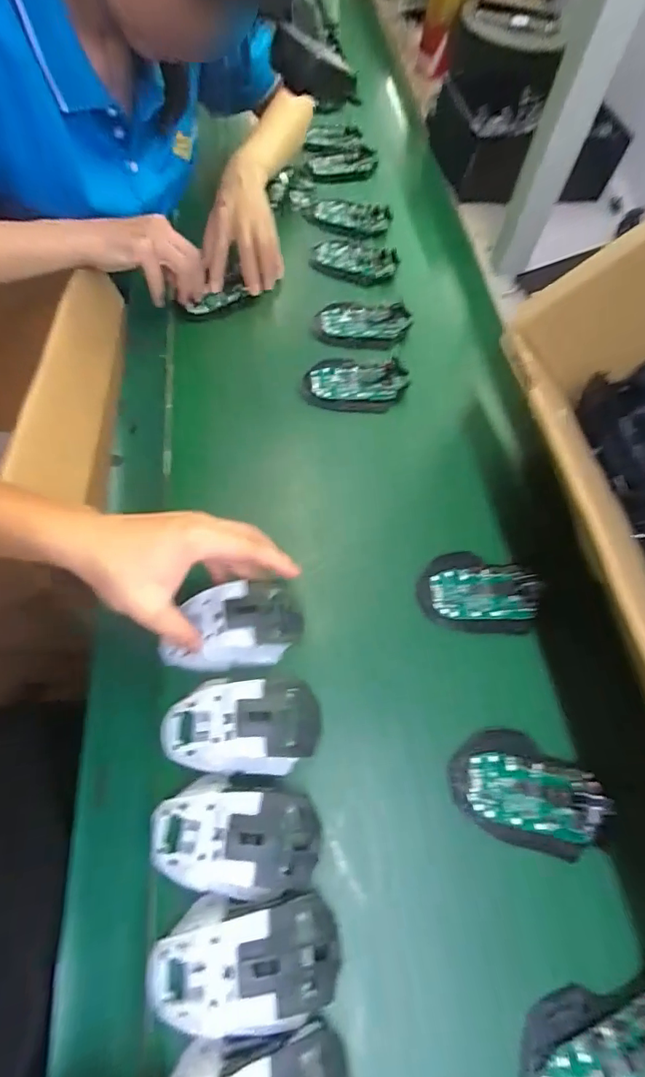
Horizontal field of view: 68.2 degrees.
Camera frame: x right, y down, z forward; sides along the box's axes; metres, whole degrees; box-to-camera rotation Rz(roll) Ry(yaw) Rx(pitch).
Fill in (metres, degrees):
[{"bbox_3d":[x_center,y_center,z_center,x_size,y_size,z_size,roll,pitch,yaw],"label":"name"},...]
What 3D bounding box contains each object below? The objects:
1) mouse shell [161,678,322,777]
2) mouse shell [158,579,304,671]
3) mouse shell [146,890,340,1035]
[{"bbox_3d":[-0.060,0.138,0.348,0.114,0.029,0.063,-1,65,-3],"label":"mouse shell"},{"bbox_3d":[-0.074,0.072,0.381,0.113,0.026,0.062,-12,66,-8],"label":"mouse shell"},{"bbox_3d":[-0.048,0.256,0.288,0.115,0.029,0.061,-2,65,-3],"label":"mouse shell"}]

